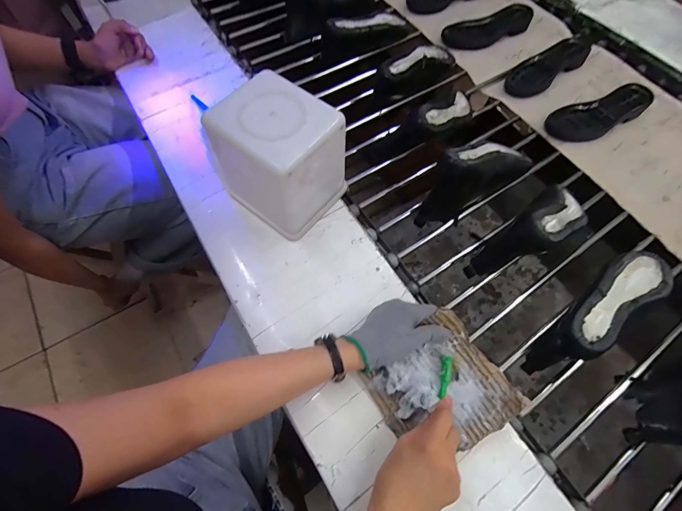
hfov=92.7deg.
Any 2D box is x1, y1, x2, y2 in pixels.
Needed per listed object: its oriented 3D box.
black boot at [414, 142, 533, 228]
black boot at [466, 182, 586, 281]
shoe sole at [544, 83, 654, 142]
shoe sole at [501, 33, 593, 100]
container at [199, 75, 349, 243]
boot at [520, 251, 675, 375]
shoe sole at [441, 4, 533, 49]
[{"bbox_3d":[0.230,-0.139,0.565,0.226,0.112,0.080,-34,71,-13],"label":"black boot"},{"bbox_3d":[0.311,-0.037,0.519,0.230,0.124,0.079,-38,72,-14],"label":"black boot"},{"bbox_3d":[0.533,-0.291,0.673,0.229,0.028,0.082,-20,68,-8],"label":"shoe sole"},{"bbox_3d":[0.475,-0.437,0.746,0.241,0.024,0.083,-34,71,-13],"label":"shoe sole"},{"bbox_3d":[-0.091,-0.143,0.475,0.154,0.166,0.130,36,70,15],"label":"container"},{"bbox_3d":[0.393,0.081,0.510,0.241,0.119,0.071,-33,71,-13],"label":"boot"},{"bbox_3d":[0.354,-0.541,0.775,0.223,0.034,0.075,-21,68,-8],"label":"shoe sole"}]

